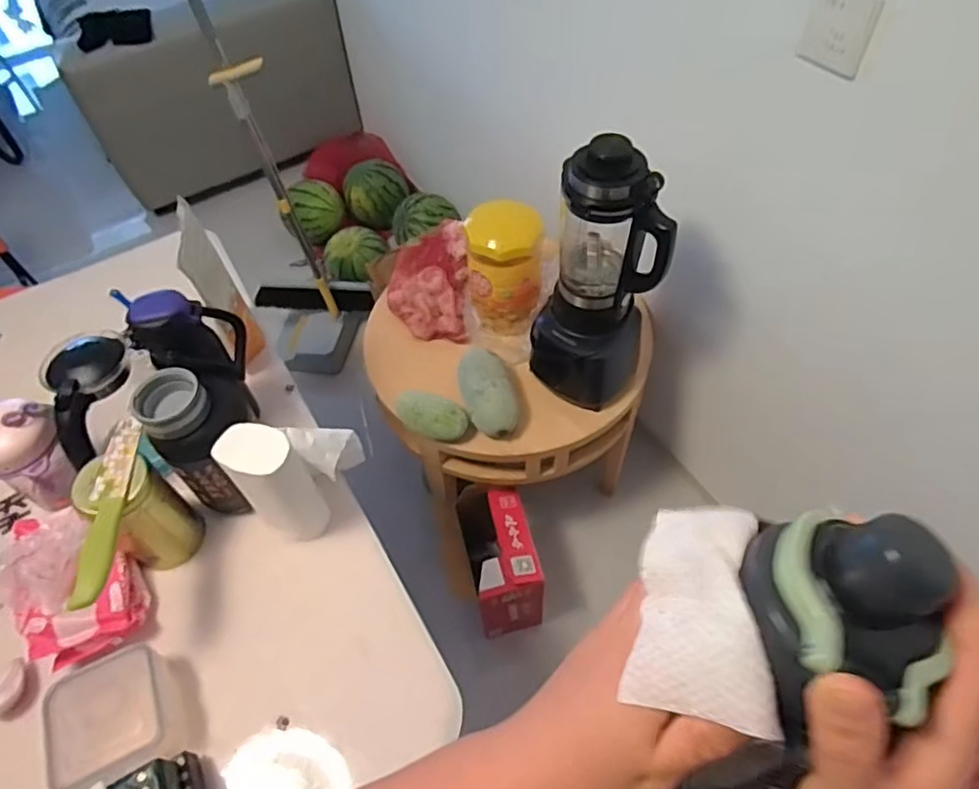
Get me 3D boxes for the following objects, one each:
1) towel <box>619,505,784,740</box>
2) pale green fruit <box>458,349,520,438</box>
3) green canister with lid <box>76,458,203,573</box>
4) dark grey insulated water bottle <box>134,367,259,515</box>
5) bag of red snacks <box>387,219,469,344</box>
[{"bbox_3d":[0.090,0.087,0.257,0.049,0.035,0.082,-14,63,37],"label":"towel"},{"bbox_3d":[-0.005,-0.001,1.130,0.094,0.084,0.151,-11,55,-5],"label":"pale green fruit"},{"bbox_3d":[-0.397,0.140,0.718,0.080,0.147,0.070,-11,54,-4],"label":"green canister with lid"},{"bbox_3d":[-0.322,0.055,0.723,0.101,0.179,0.091,4,55,6],"label":"dark grey insulated water bottle"},{"bbox_3d":[-0.126,-0.248,1.336,0.172,0.068,0.293,-1,54,2],"label":"bag of red snacks"}]

